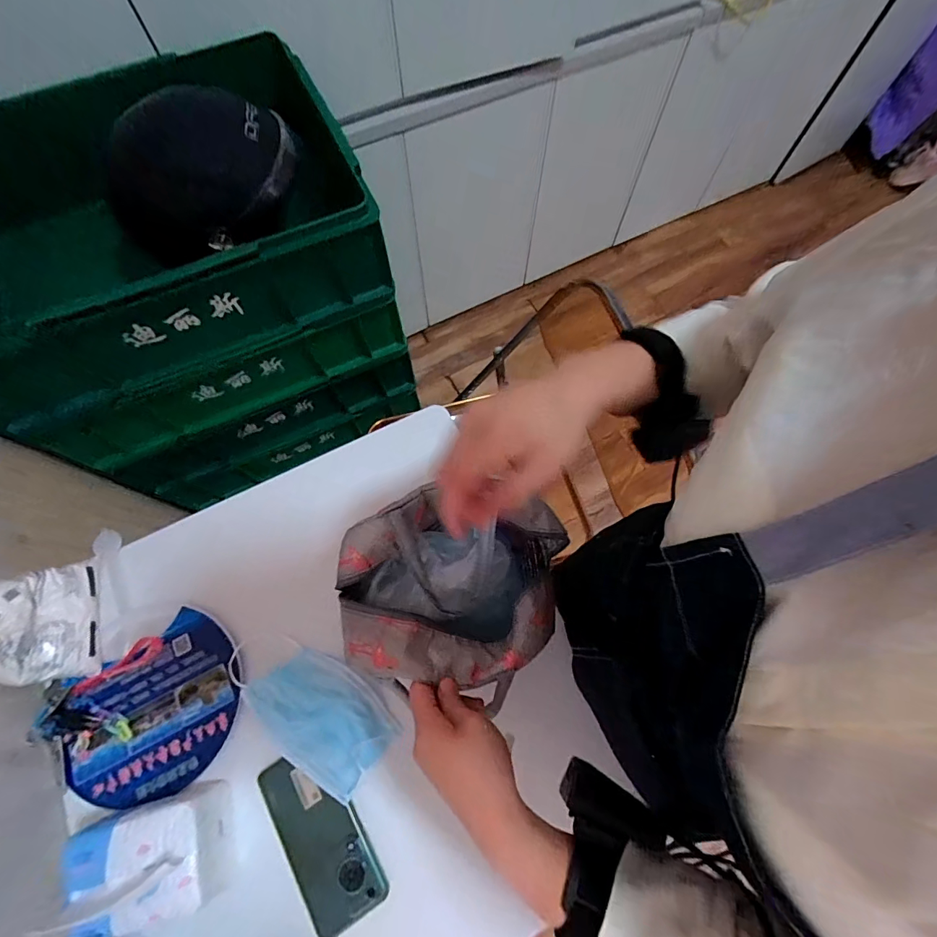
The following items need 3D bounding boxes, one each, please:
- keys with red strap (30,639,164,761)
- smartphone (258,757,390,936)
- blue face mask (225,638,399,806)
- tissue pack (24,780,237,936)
[{"bbox_3d":[-0.415,0.265,0.498,0.134,0.017,0.090,-27,72,-9],"label":"keys with red strap"},{"bbox_3d":[-0.155,0.387,0.461,0.081,0.009,0.167,-29,72,-9],"label":"smartphone"},{"bbox_3d":[-0.177,0.265,0.496,0.191,0.024,0.104,36,74,12],"label":"blue face mask"},{"bbox_3d":[-0.312,0.379,0.421,0.124,0.093,0.100,-14,71,-4],"label":"tissue pack"}]

